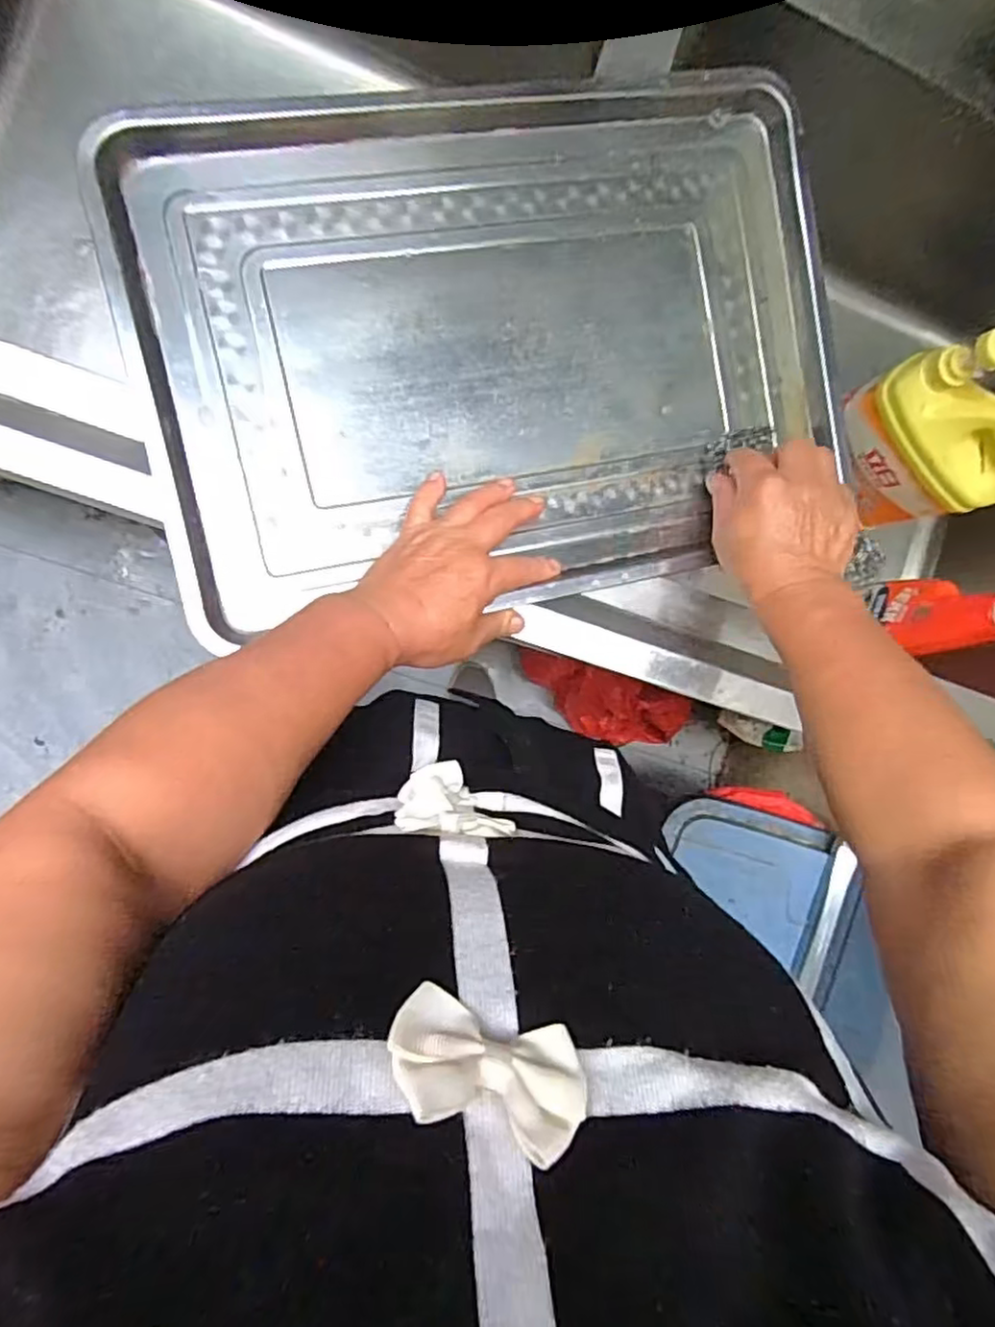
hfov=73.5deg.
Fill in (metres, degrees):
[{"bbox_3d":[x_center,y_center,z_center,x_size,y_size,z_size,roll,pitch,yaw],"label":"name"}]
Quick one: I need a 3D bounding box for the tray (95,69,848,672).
[{"bbox_3d":[0.010,-0.218,0.454,0.469,0.041,0.339,-12,94,-9],"label":"tray"}]

